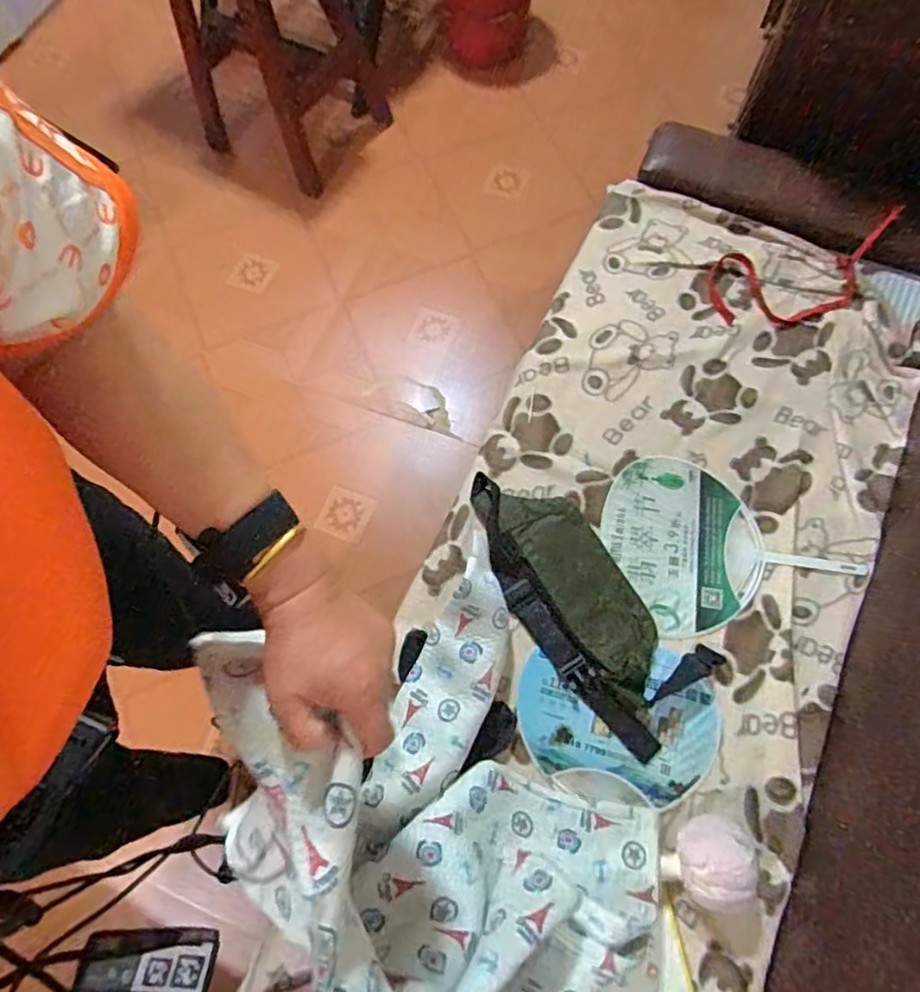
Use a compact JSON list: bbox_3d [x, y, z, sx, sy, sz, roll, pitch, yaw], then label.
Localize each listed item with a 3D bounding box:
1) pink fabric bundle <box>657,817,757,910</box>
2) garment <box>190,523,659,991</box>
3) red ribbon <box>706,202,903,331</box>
[{"bbox_3d":[0.259,0.376,0.619,0.071,0.075,0.081,36,74,10],"label":"pink fabric bundle"},{"bbox_3d":[-0.015,0.282,0.506,0.341,0.313,0.375,0,72,-1],"label":"garment"},{"bbox_3d":[0.504,-0.325,0.866,0.277,0.062,0.127,-10,72,-5],"label":"red ribbon"}]

